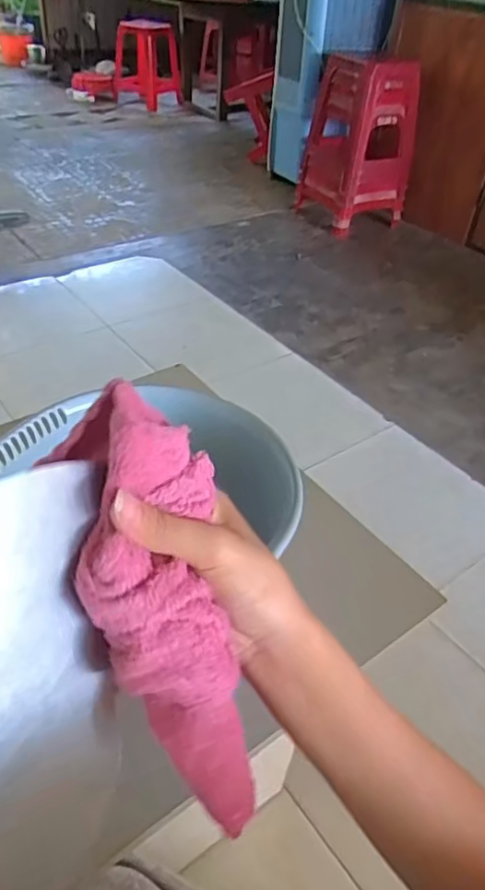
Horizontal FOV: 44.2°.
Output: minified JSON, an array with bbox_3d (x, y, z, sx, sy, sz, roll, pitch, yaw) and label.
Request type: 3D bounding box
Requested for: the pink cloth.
[{"bbox_3d":[-0.028,0.071,0.253,0.065,0.188,0.041,-14,2,-19],"label":"pink cloth"}]

